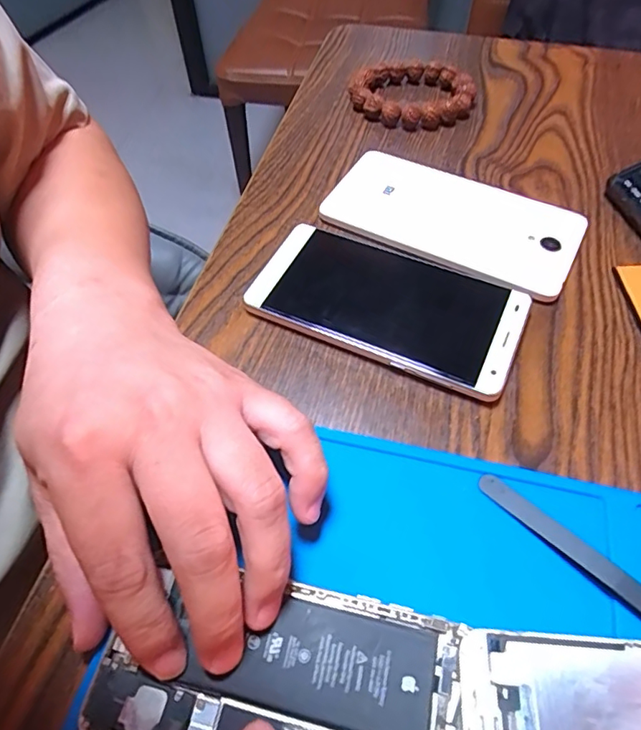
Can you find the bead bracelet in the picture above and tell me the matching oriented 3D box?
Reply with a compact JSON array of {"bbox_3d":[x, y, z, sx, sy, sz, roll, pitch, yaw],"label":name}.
[{"bbox_3d":[0.068,-0.206,0.387,0.075,0.015,0.083,-31,62,-18],"label":"bead bracelet"}]

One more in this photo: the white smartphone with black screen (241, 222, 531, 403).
[{"bbox_3d":[0.034,-0.037,0.277,0.144,0.014,0.074,22,60,15],"label":"white smartphone with black screen"}]

